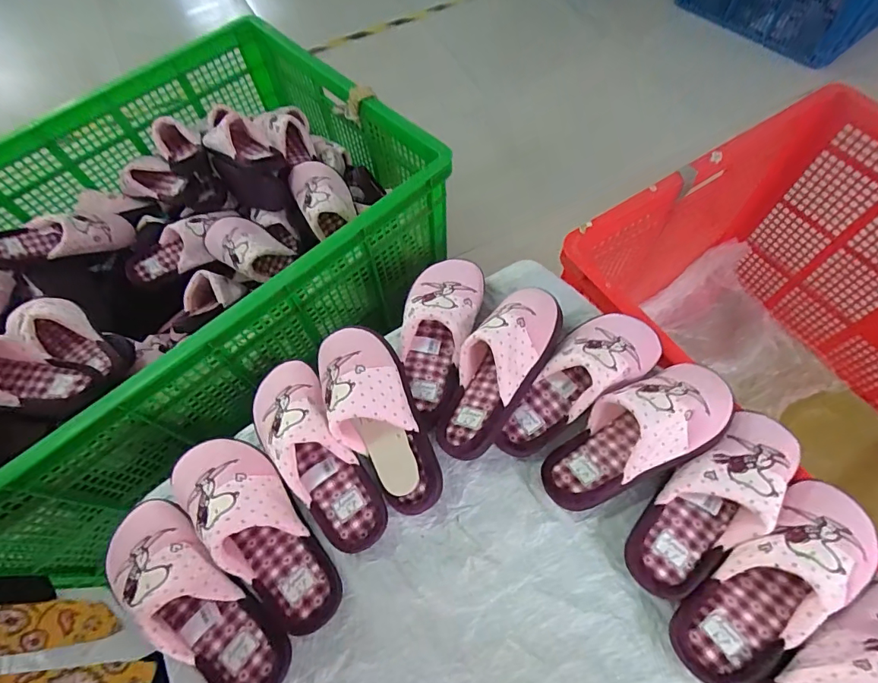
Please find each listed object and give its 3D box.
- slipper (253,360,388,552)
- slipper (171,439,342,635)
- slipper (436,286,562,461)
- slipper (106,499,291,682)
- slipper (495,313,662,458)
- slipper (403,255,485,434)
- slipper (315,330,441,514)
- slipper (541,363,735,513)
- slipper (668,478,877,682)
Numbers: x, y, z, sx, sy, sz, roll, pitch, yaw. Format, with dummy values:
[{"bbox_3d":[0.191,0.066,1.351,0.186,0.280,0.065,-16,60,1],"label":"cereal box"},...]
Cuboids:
[{"bbox_3d":[-0.148,0.123,0.526,0.094,0.064,0.246,-34,69,-13],"label":"slipper"},{"bbox_3d":[-0.201,0.195,0.491,0.240,0.073,0.099,37,71,17],"label":"slipper"},{"bbox_3d":[0.071,0.025,0.557,0.092,0.068,0.239,33,70,15],"label":"slipper"},{"bbox_3d":[-0.257,0.264,0.466,0.244,0.079,0.084,39,72,18],"label":"slipper"},{"bbox_3d":[0.170,0.043,0.555,0.237,0.068,0.099,-39,70,-15],"label":"slipper"},{"bbox_3d":[-0.006,-0.017,0.591,0.101,0.060,0.241,11,66,7],"label":"slipper"},{"bbox_3d":[-0.080,0.082,0.537,0.103,0.064,0.241,-19,66,-7],"label":"slipper"},{"bbox_3d":[0.227,0.104,0.521,0.242,0.085,0.103,-34,68,1],"label":"slipper"},{"bbox_3d":[0.332,0.238,0.447,0.237,0.083,0.092,-43,70,-2],"label":"slipper"}]

